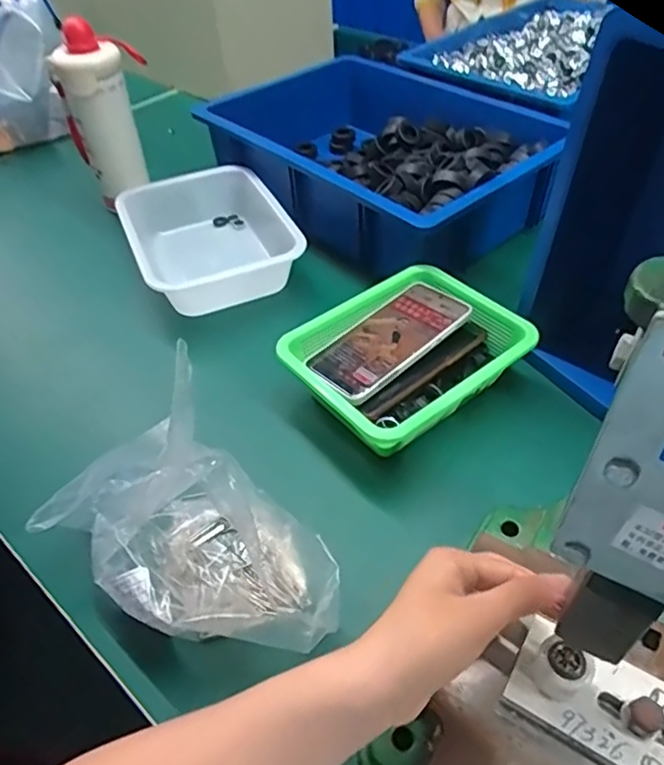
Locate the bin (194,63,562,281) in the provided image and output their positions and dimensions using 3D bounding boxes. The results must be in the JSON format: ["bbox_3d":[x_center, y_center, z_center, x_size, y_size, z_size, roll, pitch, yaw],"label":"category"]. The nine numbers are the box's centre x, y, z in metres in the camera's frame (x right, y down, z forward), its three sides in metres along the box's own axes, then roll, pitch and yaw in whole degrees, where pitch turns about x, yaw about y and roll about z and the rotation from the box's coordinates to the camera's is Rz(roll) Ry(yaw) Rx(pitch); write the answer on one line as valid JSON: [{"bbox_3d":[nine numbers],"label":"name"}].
[{"bbox_3d":[0.046,-0.305,0.802,0.319,0.114,0.445,-31,52,-25],"label":"bin"}]

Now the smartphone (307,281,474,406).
[{"bbox_3d":[0.055,-0.042,0.570,0.157,0.015,0.078,-35,46,-22],"label":"smartphone"}]

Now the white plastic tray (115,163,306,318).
[{"bbox_3d":[-0.155,-0.180,0.738,0.181,0.069,0.220,-19,48,-16],"label":"white plastic tray"}]

